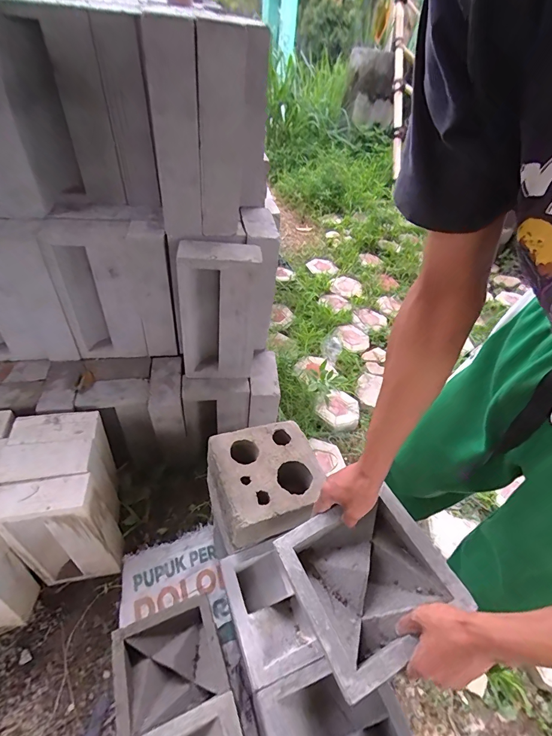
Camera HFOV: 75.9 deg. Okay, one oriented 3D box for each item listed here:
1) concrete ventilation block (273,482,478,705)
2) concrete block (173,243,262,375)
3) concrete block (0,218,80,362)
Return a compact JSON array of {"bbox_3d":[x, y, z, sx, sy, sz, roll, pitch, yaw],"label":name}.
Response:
[{"bbox_3d":[0.126,0.294,0.503,0.195,0.068,0.194,-20,52,-20],"label":"concrete ventilation block"},{"bbox_3d":[-0.154,-0.145,0.982,0.202,0.384,0.146,9,47,0],"label":"concrete block"},{"bbox_3d":[-0.691,-0.184,0.929,0.278,0.400,0.116,-3,48,-11],"label":"concrete block"}]

